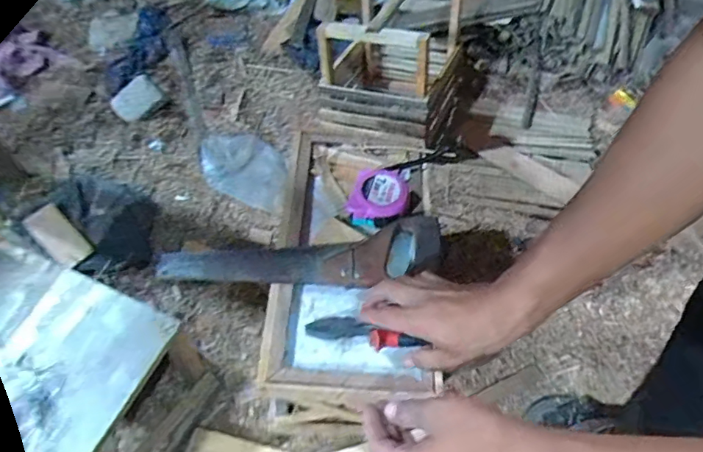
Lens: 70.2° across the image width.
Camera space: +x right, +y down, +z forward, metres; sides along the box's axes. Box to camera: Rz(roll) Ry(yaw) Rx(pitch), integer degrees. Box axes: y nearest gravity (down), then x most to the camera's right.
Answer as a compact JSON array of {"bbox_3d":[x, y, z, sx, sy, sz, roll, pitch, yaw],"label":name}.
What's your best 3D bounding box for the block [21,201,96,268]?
[{"bbox_3d":[-0.496,0.016,0.845,0.121,0.022,0.057,45,65,5],"label":"block"}]

